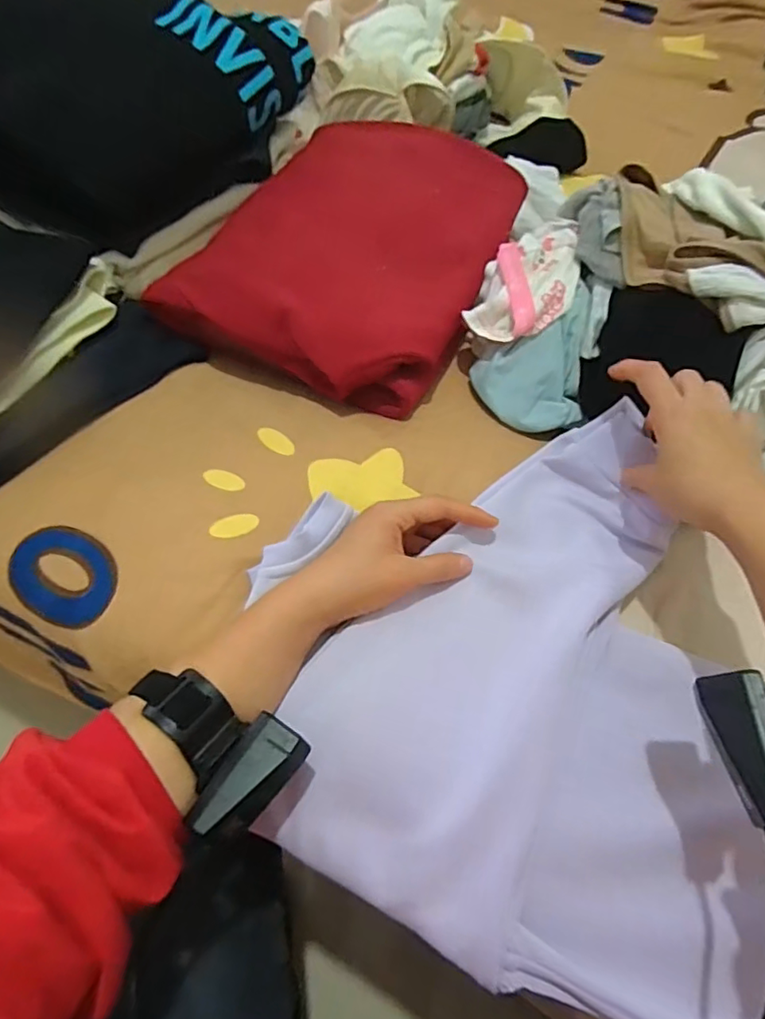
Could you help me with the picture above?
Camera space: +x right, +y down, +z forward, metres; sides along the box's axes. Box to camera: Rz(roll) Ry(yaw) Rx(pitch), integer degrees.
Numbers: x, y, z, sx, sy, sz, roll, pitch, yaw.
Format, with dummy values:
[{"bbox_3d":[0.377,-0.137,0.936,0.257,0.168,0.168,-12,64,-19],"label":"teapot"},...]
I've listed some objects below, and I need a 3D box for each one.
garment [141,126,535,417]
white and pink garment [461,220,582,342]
[{"bbox_3d":[-0.025,-0.257,0.572,0.256,0.088,0.353,23,59,8],"label":"garment"},{"bbox_3d":[0.138,-0.219,0.538,0.085,0.049,0.143,22,58,7],"label":"white and pink garment"}]

